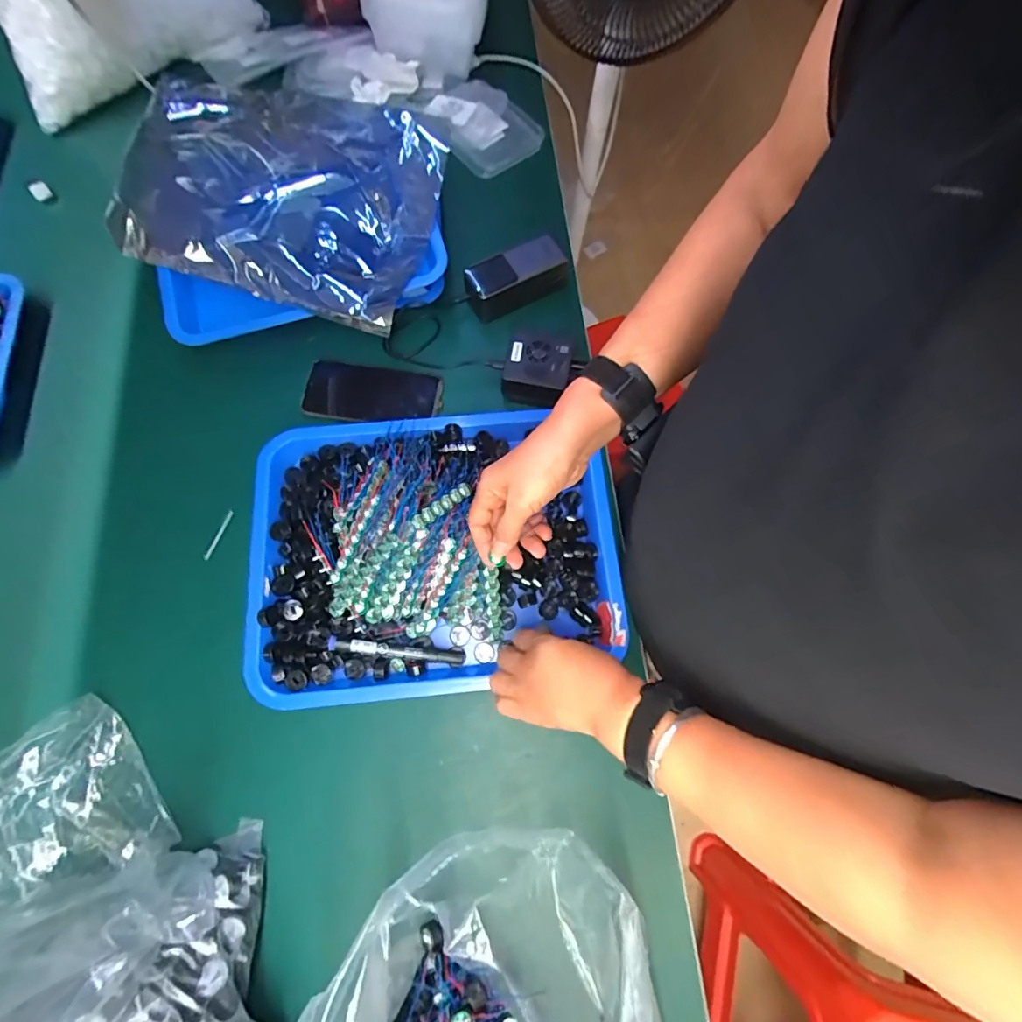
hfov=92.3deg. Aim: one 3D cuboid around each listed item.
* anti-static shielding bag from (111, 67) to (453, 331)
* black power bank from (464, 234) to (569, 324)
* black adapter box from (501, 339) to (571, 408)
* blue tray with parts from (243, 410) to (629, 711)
[{"bbox_3d":[-0.249,-0.375,0.555,0.323,0.099,0.271,16,73,3],"label":"anti-static shielding bag"},{"bbox_3d":[0.005,-0.292,0.624,0.128,0.056,0.061,-29,75,-10],"label":"black power bank"},{"bbox_3d":[0.028,-0.167,0.590,0.084,0.050,0.079,14,73,3],"label":"black adapter box"},{"bbox_3d":[-0.087,0.031,0.518,0.381,0.072,0.295,-8,73,-4],"label":"blue tray with parts"}]

